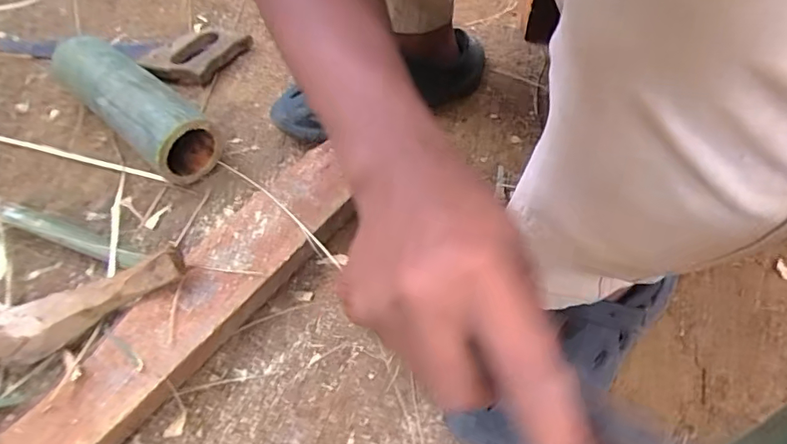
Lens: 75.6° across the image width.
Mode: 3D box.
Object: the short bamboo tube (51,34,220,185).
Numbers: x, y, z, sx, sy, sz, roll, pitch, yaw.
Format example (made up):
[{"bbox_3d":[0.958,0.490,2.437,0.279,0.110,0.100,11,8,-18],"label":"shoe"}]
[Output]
[{"bbox_3d":[-0.326,-0.151,0.634,0.274,0.087,0.080,38,69,24],"label":"short bamboo tube"}]

